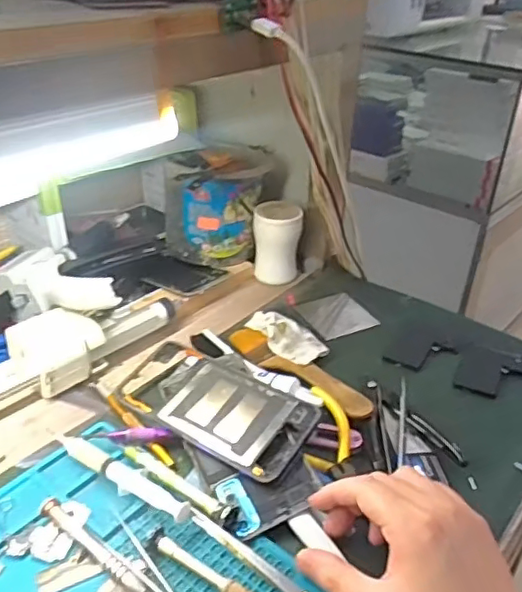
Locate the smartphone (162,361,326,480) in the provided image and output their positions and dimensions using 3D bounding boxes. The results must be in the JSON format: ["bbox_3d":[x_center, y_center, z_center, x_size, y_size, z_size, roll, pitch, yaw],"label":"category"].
[{"bbox_3d":[-0.017,0.093,0.452,0.112,0.008,0.074,24,51,30],"label":"smartphone"}]

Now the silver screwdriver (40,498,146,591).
[{"bbox_3d":[-0.107,0.159,0.371,0.094,0.009,0.011,23,38,30],"label":"silver screwdriver"}]

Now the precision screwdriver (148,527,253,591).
[{"bbox_3d":[-0.023,0.174,0.354,0.111,0.008,0.012,22,37,28],"label":"precision screwdriver"}]

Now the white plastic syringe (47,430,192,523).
[{"bbox_3d":[-0.104,0.127,0.419,0.132,0.016,0.019,23,38,30],"label":"white plastic syringe"}]

